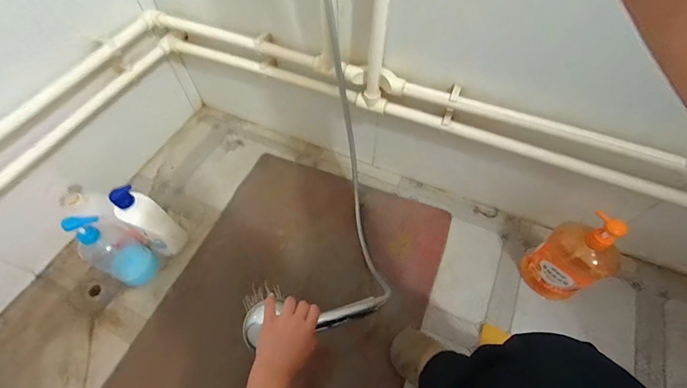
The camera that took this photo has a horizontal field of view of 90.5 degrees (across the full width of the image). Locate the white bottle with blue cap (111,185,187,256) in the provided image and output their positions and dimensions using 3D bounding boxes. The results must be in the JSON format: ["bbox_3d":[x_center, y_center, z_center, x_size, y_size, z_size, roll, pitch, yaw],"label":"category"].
[{"bbox_3d":[-0.436,0.071,0.781,0.072,0.226,0.077,34,64,18],"label":"white bottle with blue cap"}]

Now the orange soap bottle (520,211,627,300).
[{"bbox_3d":[0.465,0.136,0.701,0.066,0.283,0.115,-23,62,-14],"label":"orange soap bottle"}]

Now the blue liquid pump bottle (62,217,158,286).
[{"bbox_3d":[-0.490,0.126,0.733,0.059,0.257,0.091,24,60,15],"label":"blue liquid pump bottle"}]

